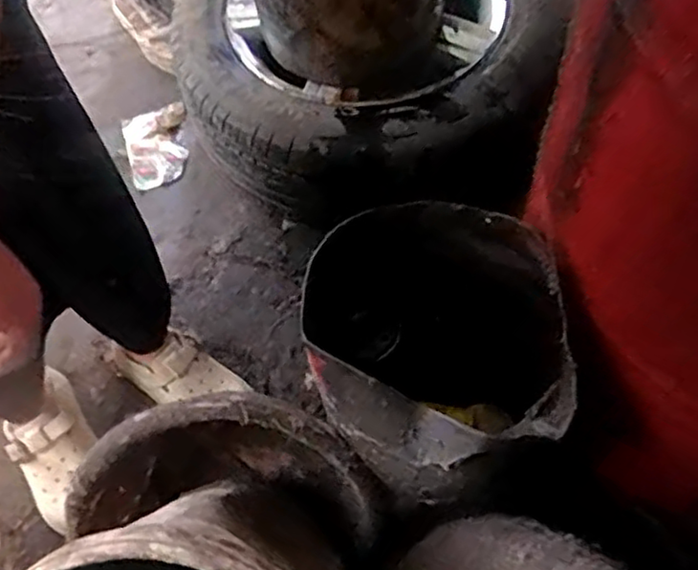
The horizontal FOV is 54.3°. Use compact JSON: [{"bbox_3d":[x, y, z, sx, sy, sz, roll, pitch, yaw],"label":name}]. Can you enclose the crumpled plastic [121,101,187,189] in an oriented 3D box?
[{"bbox_3d":[-0.335,-0.242,1.182,0.112,0.027,0.176,-14,60,-4],"label":"crumpled plastic"}]

